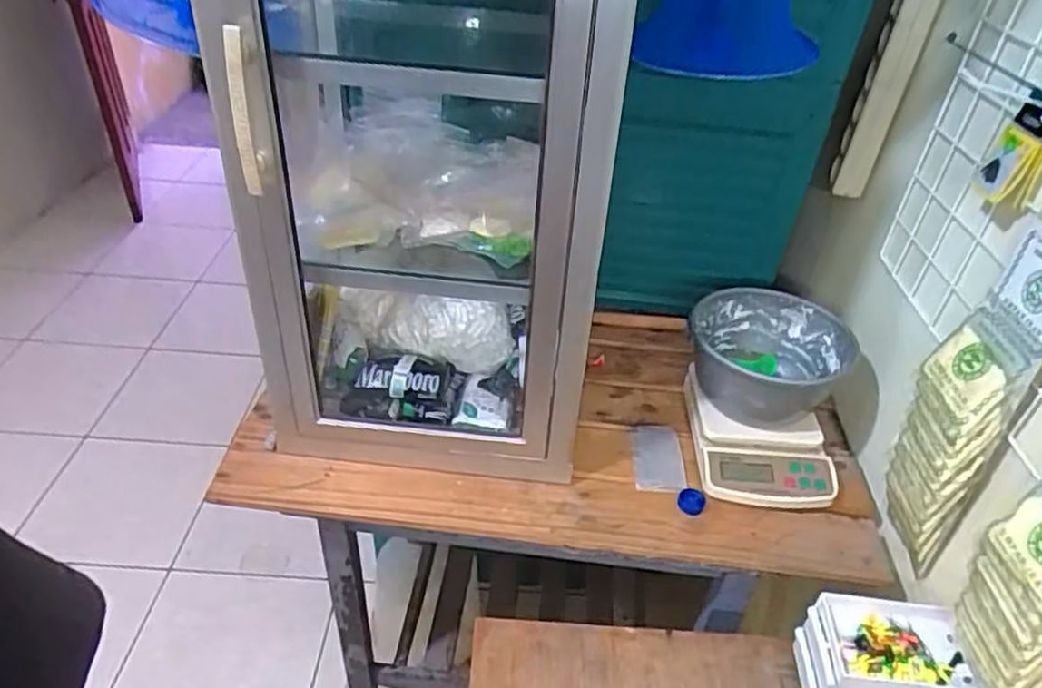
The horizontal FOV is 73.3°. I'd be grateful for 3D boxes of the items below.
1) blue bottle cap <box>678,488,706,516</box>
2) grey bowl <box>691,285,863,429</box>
[{"bbox_3d":[0.203,0.187,0.832,0.032,0.009,0.032,3,39,-3],"label":"blue bottle cap"},{"bbox_3d":[0.318,0.023,0.909,0.197,0.103,0.197,3,38,-2],"label":"grey bowl"}]

